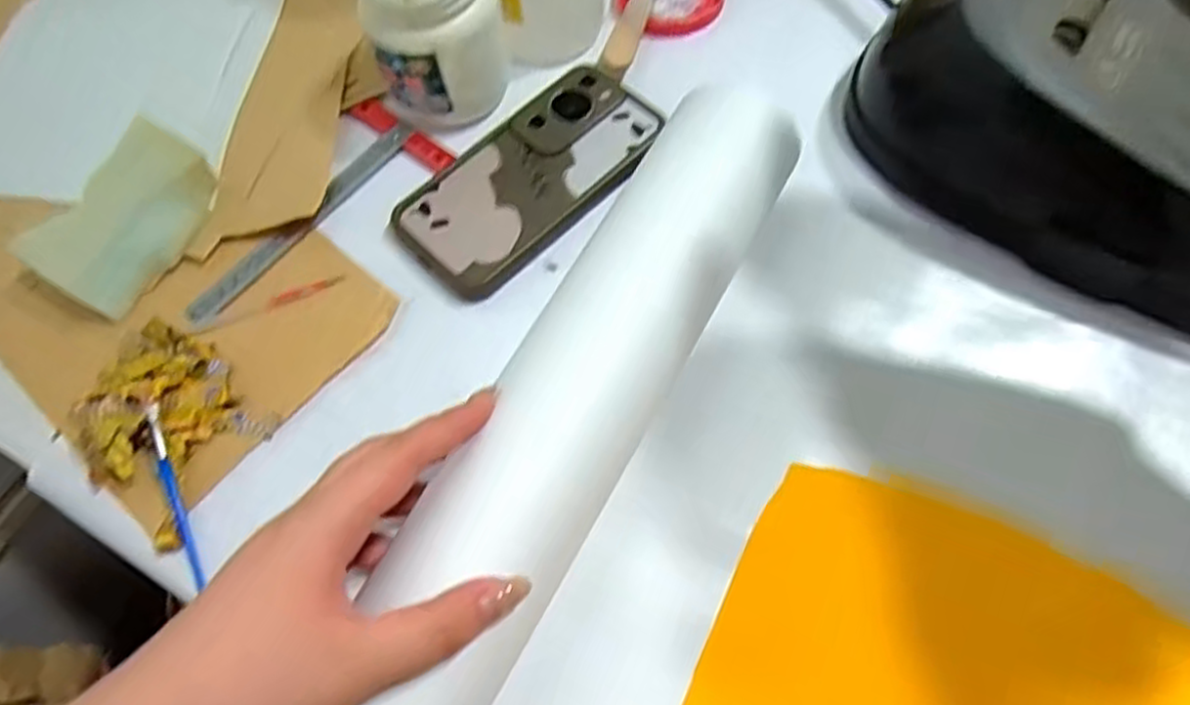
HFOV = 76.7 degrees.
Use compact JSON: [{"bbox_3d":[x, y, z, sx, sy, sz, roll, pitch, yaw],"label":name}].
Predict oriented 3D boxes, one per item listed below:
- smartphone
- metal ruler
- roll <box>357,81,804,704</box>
[{"bbox_3d":[-0.036,-0.103,0.440,0.079,0.010,0.162,41,74,19],"label":"smartphone"},{"bbox_3d":[-0.171,-0.079,0.443,0.017,0.007,0.167,35,72,17],"label":"metal ruler"},{"bbox_3d":[-0.006,0.017,0.334,0.063,0.054,0.333,26,75,14],"label":"roll"}]

